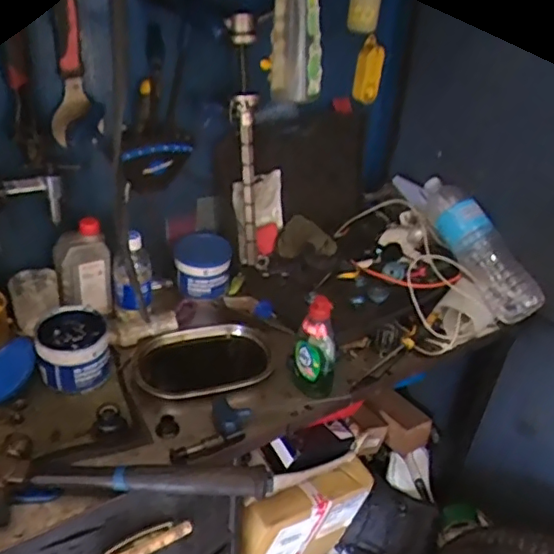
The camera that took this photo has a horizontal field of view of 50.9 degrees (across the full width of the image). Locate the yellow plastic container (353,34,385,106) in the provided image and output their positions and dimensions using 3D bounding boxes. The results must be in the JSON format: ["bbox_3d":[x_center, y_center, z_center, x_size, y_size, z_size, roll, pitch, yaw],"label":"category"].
[{"bbox_3d":[0.174,-0.390,1.103,0.048,0.119,0.032,9,33,5],"label":"yellow plastic container"}]

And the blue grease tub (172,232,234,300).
[{"bbox_3d":[-0.137,-0.022,1.077,0.103,0.090,0.109,2,33,-7],"label":"blue grease tub"}]

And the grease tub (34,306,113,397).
[{"bbox_3d":[-0.300,0.107,0.863,0.101,0.074,0.104,-6,35,-18],"label":"grease tub"}]

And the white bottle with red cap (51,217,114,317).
[{"bbox_3d":[-0.312,-0.012,0.939,0.083,0.152,0.054,-7,35,-19],"label":"white bottle with red cap"}]

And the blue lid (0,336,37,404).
[{"bbox_3d":[-0.389,0.133,0.839,0.094,0.008,0.101,-13,46,14],"label":"blue lid"}]

